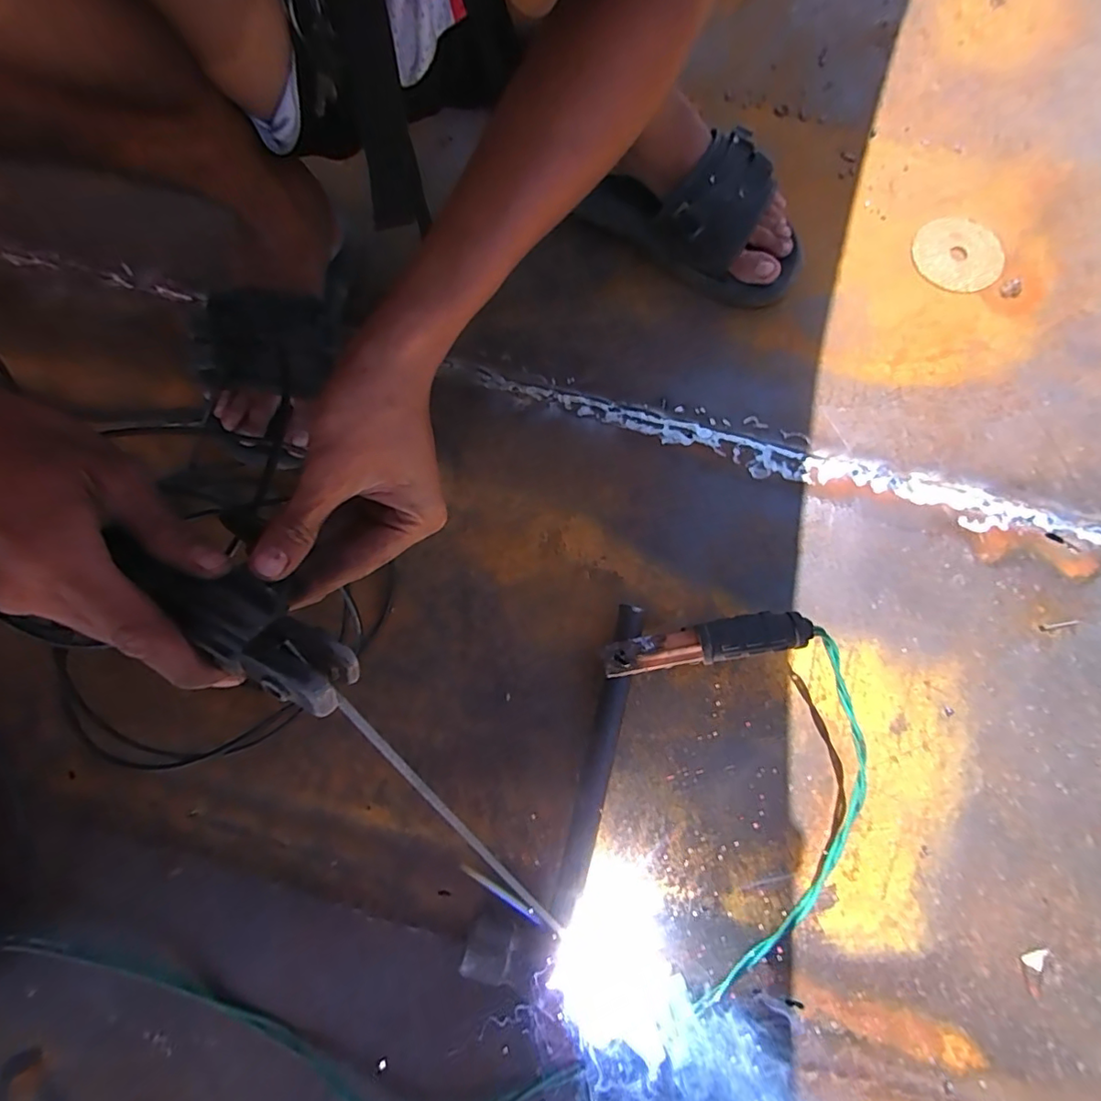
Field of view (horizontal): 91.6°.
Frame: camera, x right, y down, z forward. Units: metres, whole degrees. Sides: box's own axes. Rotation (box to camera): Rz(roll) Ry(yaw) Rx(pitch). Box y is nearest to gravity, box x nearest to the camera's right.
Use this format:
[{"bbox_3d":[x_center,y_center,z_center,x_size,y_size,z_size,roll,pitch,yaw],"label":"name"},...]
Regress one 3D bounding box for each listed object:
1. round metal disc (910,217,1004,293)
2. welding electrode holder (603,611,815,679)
[{"bbox_3d":[0.391,-0.285,0.515,0.076,0.004,0.080,0,75,-2],"label":"round metal disc"},{"bbox_3d":[0.110,0.066,0.381,0.141,0.022,0.027,-9,74,-2],"label":"welding electrode holder"}]

